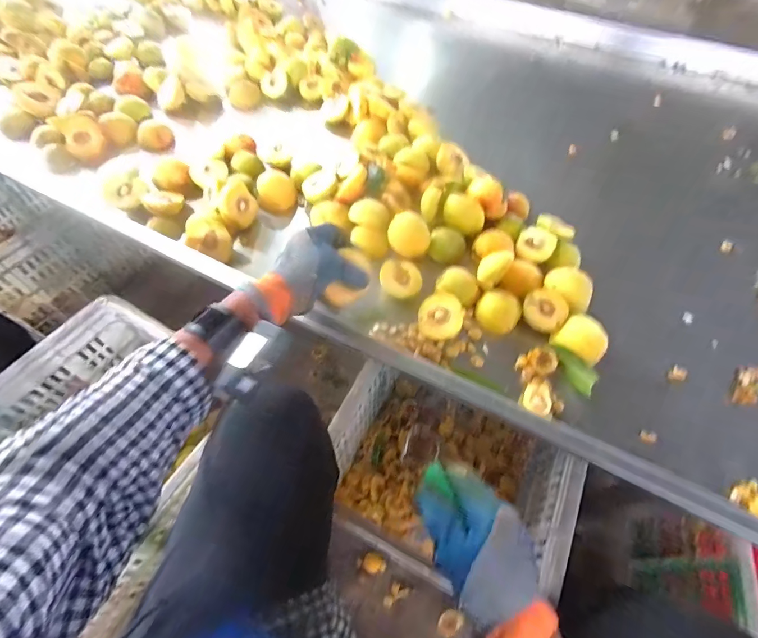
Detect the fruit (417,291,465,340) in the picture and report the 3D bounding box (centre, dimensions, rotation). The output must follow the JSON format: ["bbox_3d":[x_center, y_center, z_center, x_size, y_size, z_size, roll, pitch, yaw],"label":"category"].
[{"bbox_3d":[0.081,0.000,0.507,0.060,0.025,0.061,-5,66,11],"label":"fruit"}]

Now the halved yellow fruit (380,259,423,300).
[{"bbox_3d":[0.030,-0.054,0.547,0.057,0.022,0.054,1,78,-7],"label":"halved yellow fruit"}]

